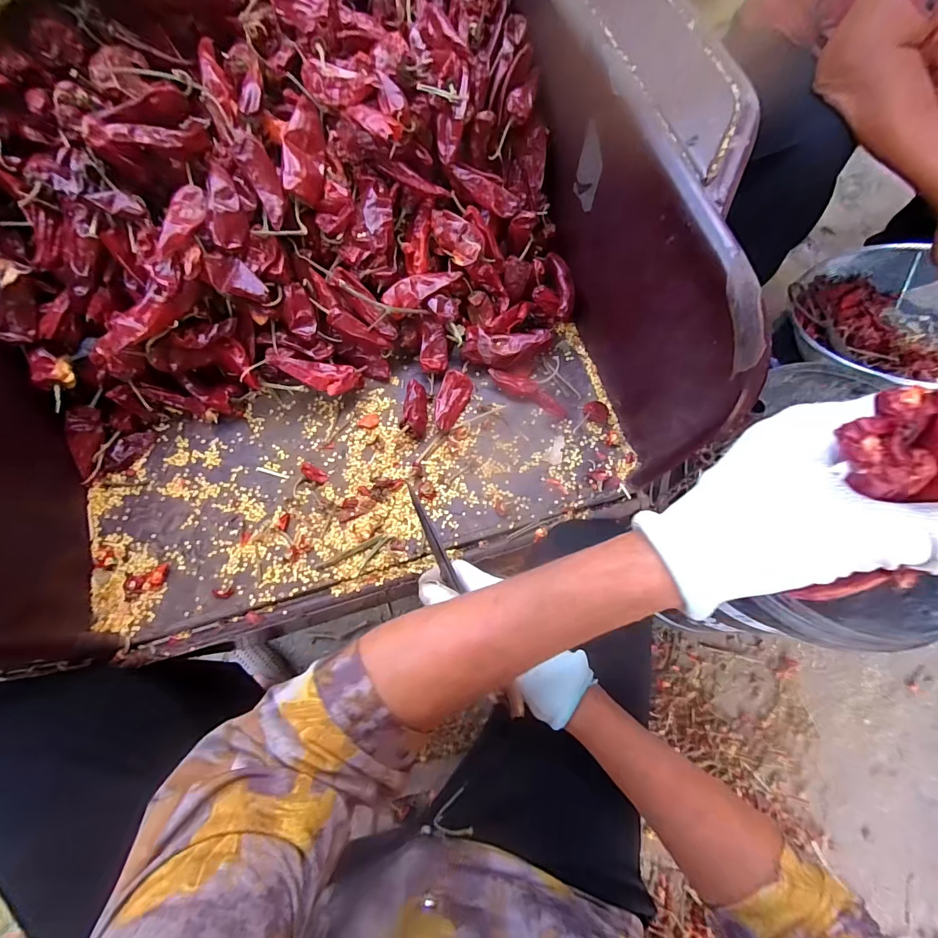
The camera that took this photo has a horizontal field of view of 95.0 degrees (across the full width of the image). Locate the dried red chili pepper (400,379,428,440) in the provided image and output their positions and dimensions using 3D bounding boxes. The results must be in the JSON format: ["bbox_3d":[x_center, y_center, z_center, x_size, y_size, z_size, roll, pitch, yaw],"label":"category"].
[{"bbox_3d":[-0.056,-0.064,0.453,0.024,0.026,0.062,3,69,1],"label":"dried red chili pepper"}]

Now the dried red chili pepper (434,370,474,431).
[{"bbox_3d":[-0.019,-0.073,0.460,0.033,0.020,0.063,18,70,7],"label":"dried red chili pepper"}]

